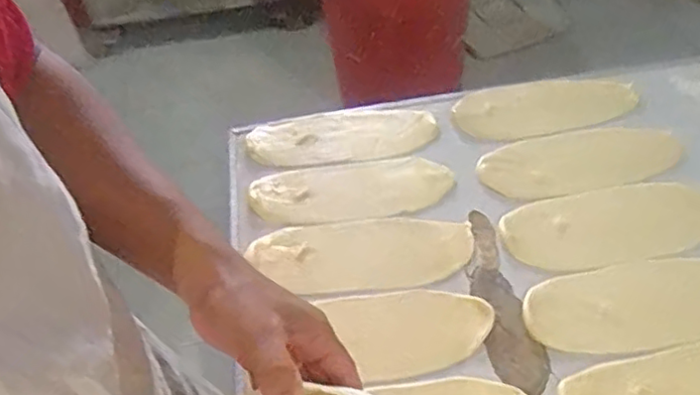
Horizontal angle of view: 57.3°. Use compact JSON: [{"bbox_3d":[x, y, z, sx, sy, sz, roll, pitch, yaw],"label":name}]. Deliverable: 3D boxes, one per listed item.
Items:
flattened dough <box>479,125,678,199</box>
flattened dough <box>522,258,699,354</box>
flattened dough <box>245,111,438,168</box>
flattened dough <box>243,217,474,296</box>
[{"bbox_3d":[0.247,-0.040,0.688,0.212,0.016,0.081,-7,47,1],"label":"flattened dough"},{"bbox_3d":[0.263,0.088,0.564,0.215,0.008,0.089,-13,48,-5],"label":"flattened dough"},{"bbox_3d":[-0.012,-0.075,0.761,0.214,0.023,0.092,-9,45,-4],"label":"flattened dough"},{"bbox_3d":[0.012,0.054,0.629,0.212,0.013,0.083,-8,47,0],"label":"flattened dough"}]

